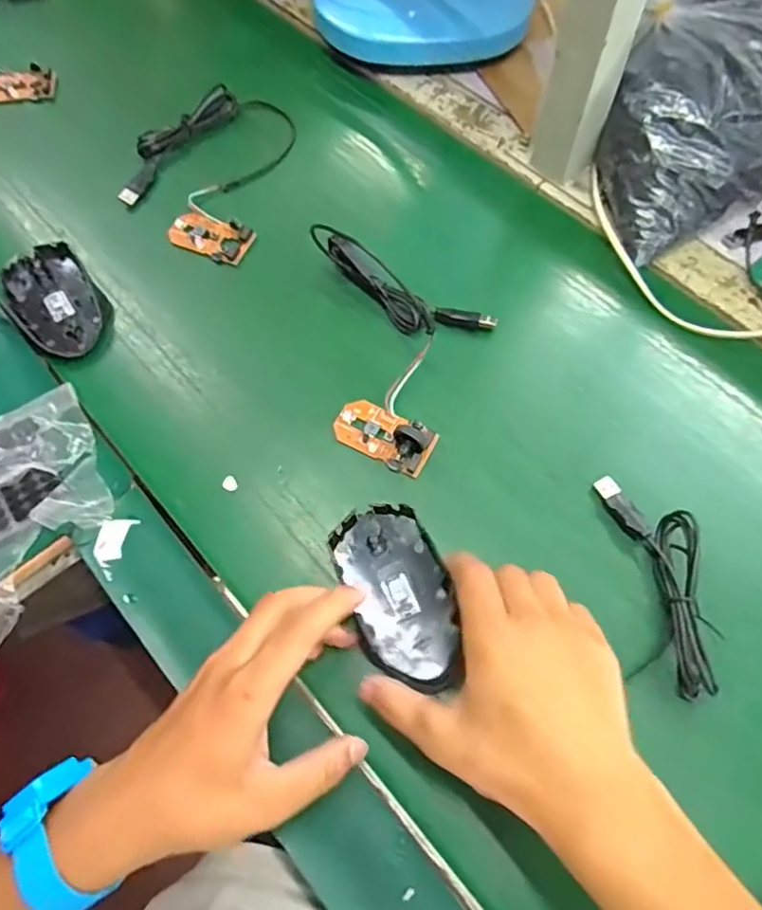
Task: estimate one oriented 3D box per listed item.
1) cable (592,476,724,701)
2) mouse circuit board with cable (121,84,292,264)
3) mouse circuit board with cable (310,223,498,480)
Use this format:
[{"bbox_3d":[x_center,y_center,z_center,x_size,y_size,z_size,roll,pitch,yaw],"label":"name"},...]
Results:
[{"bbox_3d":[0.166,0.073,0.366,0.046,0.023,0.129,-1,63,2],"label":"cable"},{"bbox_3d":[-0.155,-0.247,0.536,0.126,0.025,0.186,7,64,6],"label":"mouse circuit board with cable"},{"bbox_3d":[-0.012,-0.082,0.444,0.165,0.023,0.142,29,68,16],"label":"mouse circuit board with cable"}]

